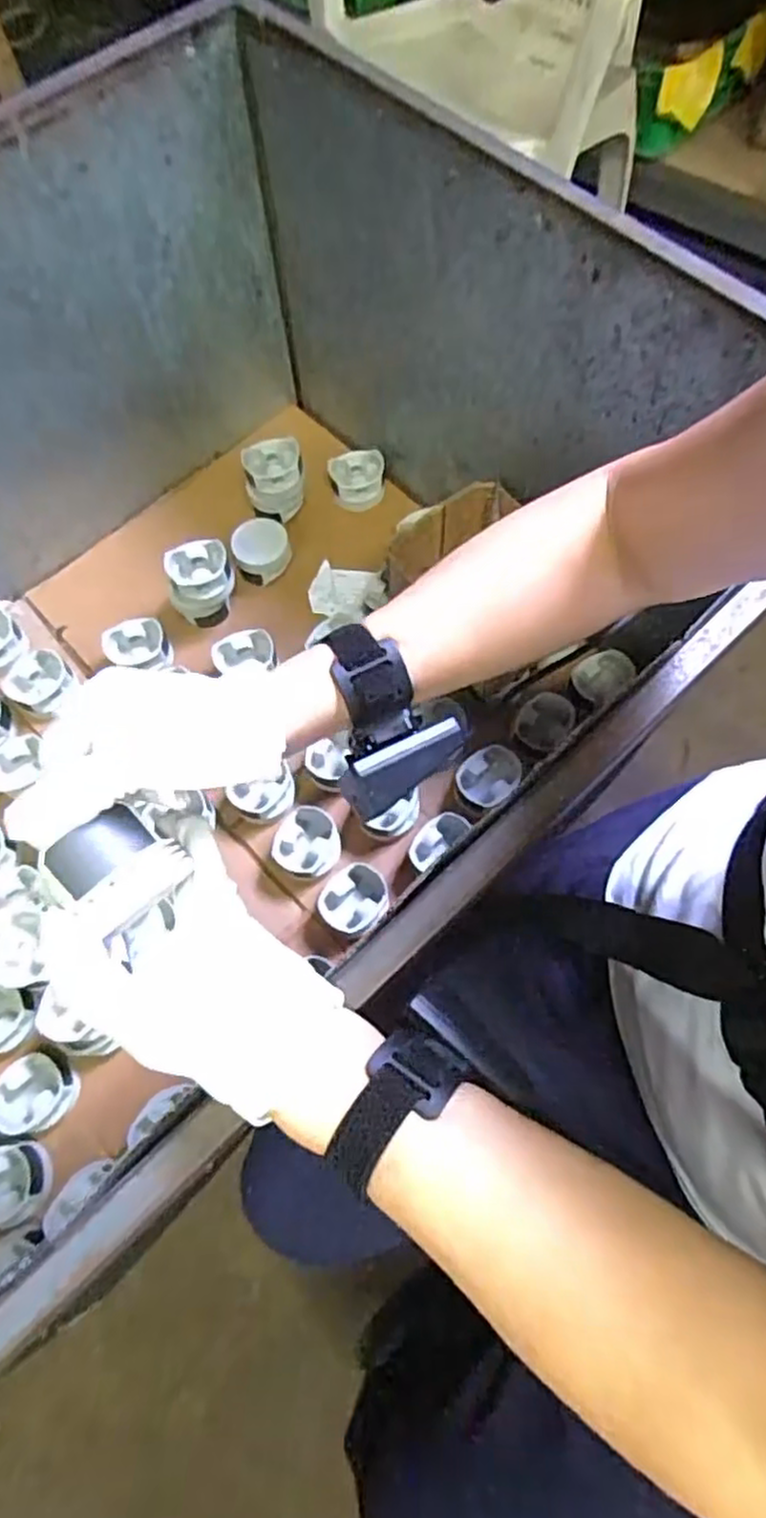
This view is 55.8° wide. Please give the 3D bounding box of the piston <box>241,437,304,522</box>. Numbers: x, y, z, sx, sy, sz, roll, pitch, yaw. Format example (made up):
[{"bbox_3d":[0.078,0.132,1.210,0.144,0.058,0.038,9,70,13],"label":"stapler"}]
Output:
[{"bbox_3d":[-0.147,-0.376,0.978,0.081,0.075,0.074,-1,69,2],"label":"piston"}]

